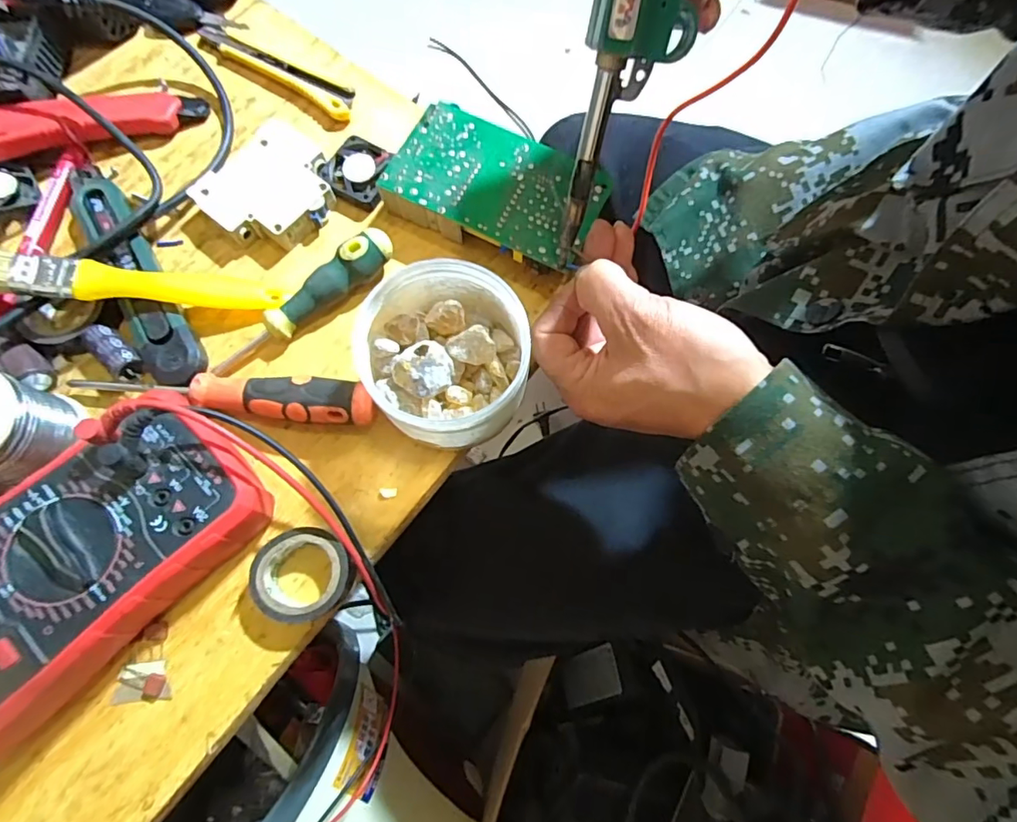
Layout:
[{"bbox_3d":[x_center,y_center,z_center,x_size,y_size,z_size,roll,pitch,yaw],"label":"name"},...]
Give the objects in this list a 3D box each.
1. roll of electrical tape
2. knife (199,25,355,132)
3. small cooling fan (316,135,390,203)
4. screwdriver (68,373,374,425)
[{"bbox_3d":[-0.103,0.083,0.267,0.051,0.018,0.044,3,74,0],"label":"roll of electrical tape"},{"bbox_3d":[-0.162,-0.229,0.358,0.127,0.012,0.028,28,75,7],"label":"knife"},{"bbox_3d":[-0.095,-0.154,0.334,0.040,0.008,0.039,23,75,5],"label":"small cooling fan"},{"bbox_3d":[-0.153,-0.009,0.281,0.163,0.018,0.024,4,74,0],"label":"screwdriver"}]

